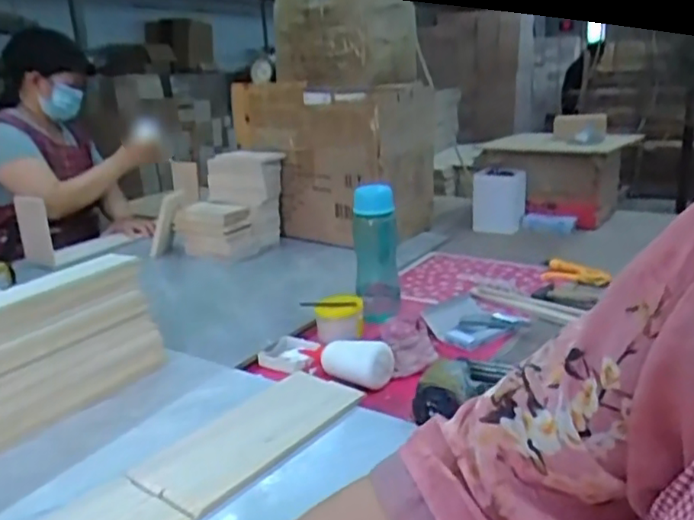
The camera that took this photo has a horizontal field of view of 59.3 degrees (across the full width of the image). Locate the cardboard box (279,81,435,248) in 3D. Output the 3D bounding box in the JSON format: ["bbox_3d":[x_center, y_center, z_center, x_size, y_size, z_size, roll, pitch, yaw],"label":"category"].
[{"bbox_3d":[0.026,-0.225,1.485,0.305,0.350,0.307,11,22,34],"label":"cardboard box"}]

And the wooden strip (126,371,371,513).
[{"bbox_3d":[-0.107,0.200,0.721,0.131,0.013,0.271,11,22,35],"label":"wooden strip"}]

